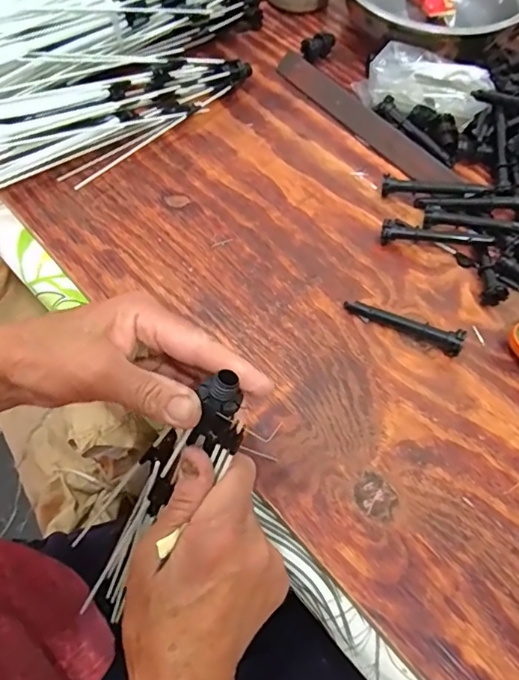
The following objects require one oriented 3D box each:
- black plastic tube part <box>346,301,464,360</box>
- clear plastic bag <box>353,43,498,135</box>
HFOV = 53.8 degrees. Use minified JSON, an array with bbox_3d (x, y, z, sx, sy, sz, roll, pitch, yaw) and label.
[{"bbox_3d":[0.112,-0.013,0.399,0.092,0.018,0.014,25,63,11],"label":"black plastic tube part"},{"bbox_3d":[0.162,-0.252,0.514,0.126,0.042,0.063,25,63,11],"label":"clear plastic bag"}]

